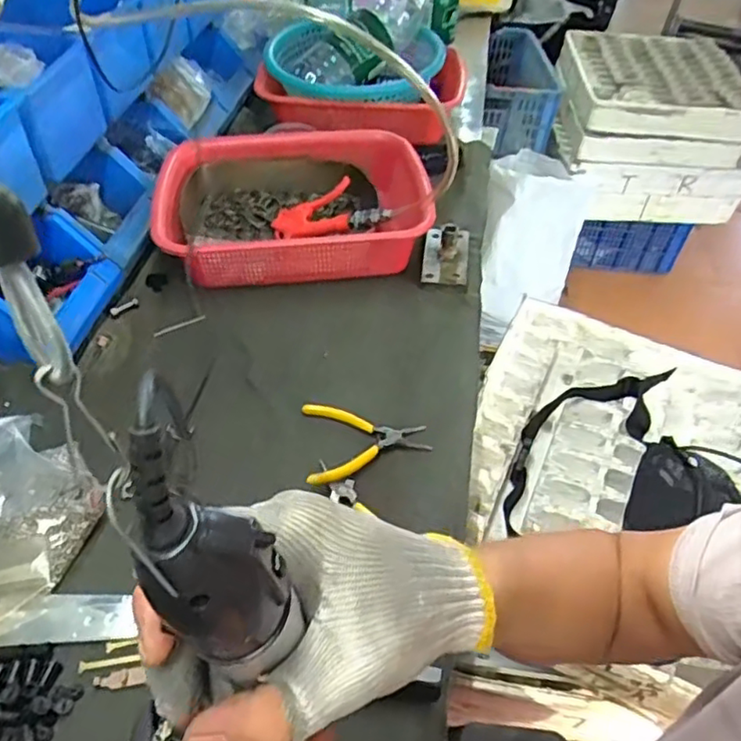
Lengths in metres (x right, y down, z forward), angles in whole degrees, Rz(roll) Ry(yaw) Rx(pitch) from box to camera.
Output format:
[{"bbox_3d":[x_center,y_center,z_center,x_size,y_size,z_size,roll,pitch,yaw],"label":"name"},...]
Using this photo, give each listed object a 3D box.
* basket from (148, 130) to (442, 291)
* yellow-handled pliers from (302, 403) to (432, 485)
[{"bbox_3d":[-0.107,-0.233,0.883,0.359,0.093,0.288,-6,48,-9],"label":"basket"},{"bbox_3d":[-0.003,0.070,0.654,0.127,0.025,0.107,-4,47,-8],"label":"yellow-handled pliers"}]

